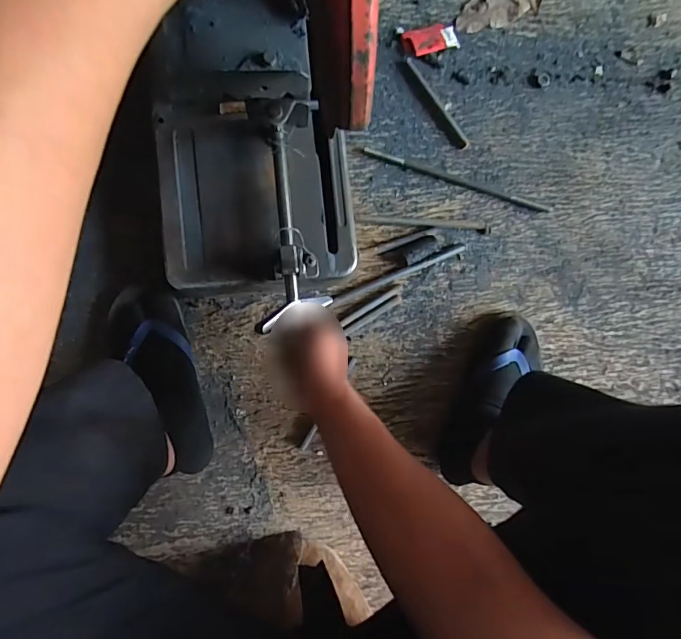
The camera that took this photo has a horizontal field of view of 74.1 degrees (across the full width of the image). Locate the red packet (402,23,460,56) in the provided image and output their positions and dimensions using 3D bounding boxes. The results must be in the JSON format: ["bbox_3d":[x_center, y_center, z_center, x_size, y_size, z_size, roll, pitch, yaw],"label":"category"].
[{"bbox_3d":[0.141,-0.430,0.692,0.081,0.015,0.042,-17,89,-3],"label":"red packet"}]

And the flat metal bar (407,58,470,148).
[{"bbox_3d":[0.151,-0.333,0.696,0.015,0.006,0.159,-35,90,-3],"label":"flat metal bar"}]

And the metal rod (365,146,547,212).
[{"bbox_3d":[0.180,-0.212,0.692,0.297,0.005,0.013,16,86,-5],"label":"metal rod"}]

